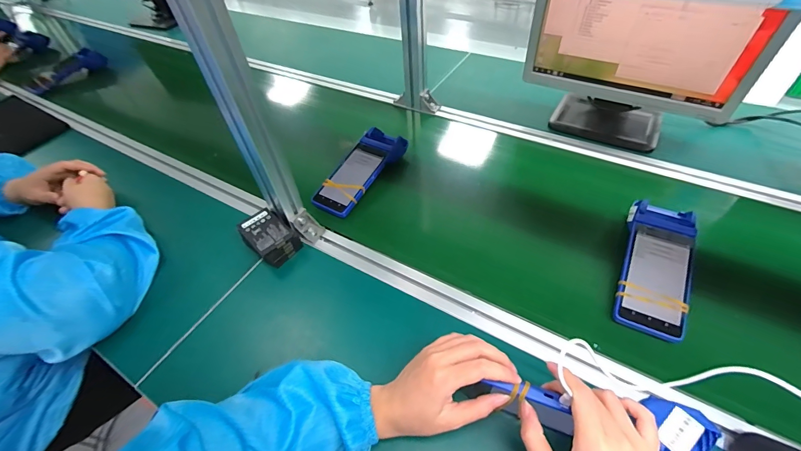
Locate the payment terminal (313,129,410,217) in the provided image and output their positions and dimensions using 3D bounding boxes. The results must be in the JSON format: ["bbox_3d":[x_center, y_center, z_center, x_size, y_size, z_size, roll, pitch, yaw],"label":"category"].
[{"bbox_3d":[-0.074,-0.109,0.706,0.083,0.058,0.229,26,56,25],"label":"payment terminal"}]

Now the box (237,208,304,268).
[{"bbox_3d":[-0.216,0.021,0.597,0.090,0.049,0.068,32,59,28],"label":"box"}]

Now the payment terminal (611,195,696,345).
[{"bbox_3d":[0.371,0.055,0.526,0.083,0.054,0.223,19,54,20],"label":"payment terminal"}]

